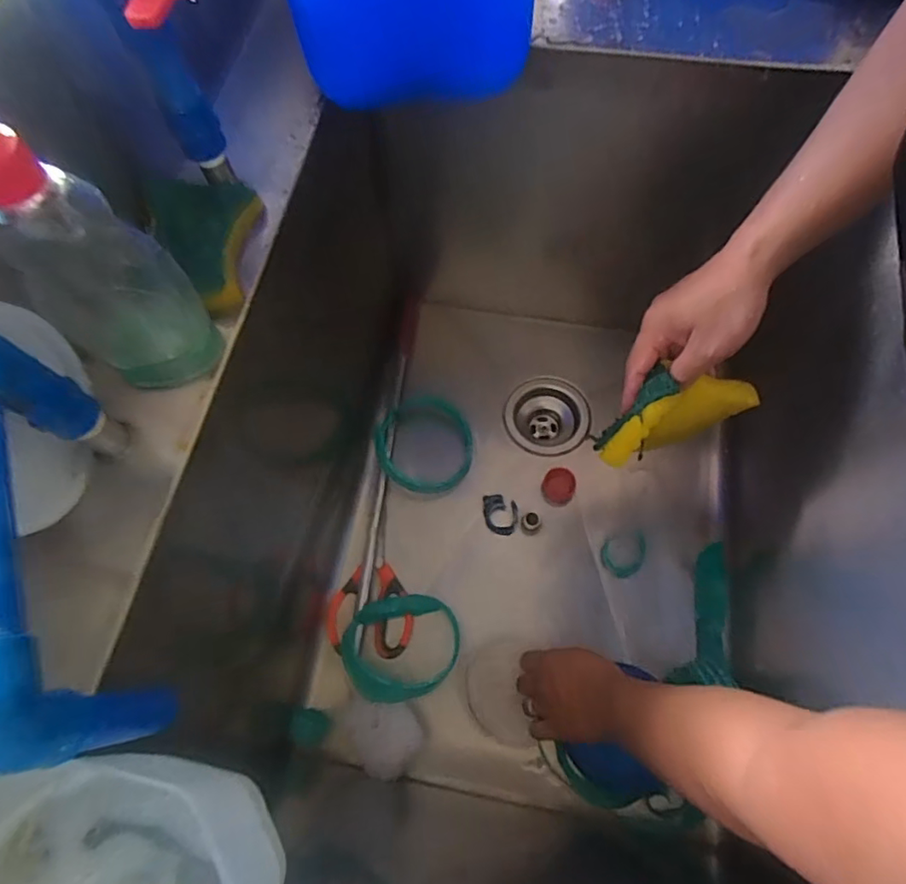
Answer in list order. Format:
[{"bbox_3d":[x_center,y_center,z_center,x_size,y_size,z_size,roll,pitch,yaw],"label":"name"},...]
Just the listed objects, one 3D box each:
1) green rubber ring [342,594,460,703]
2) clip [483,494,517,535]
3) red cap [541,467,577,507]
[{"bbox_3d":[-0.055,0.223,0.617,0.129,0.022,0.113,-5,43,-17],"label":"green rubber ring"},{"bbox_3d":[0.060,0.089,0.702,0.041,0.011,0.052,-2,67,-1],"label":"clip"},{"bbox_3d":[0.132,0.057,0.706,0.040,0.035,0.040,0,67,0],"label":"red cap"}]

